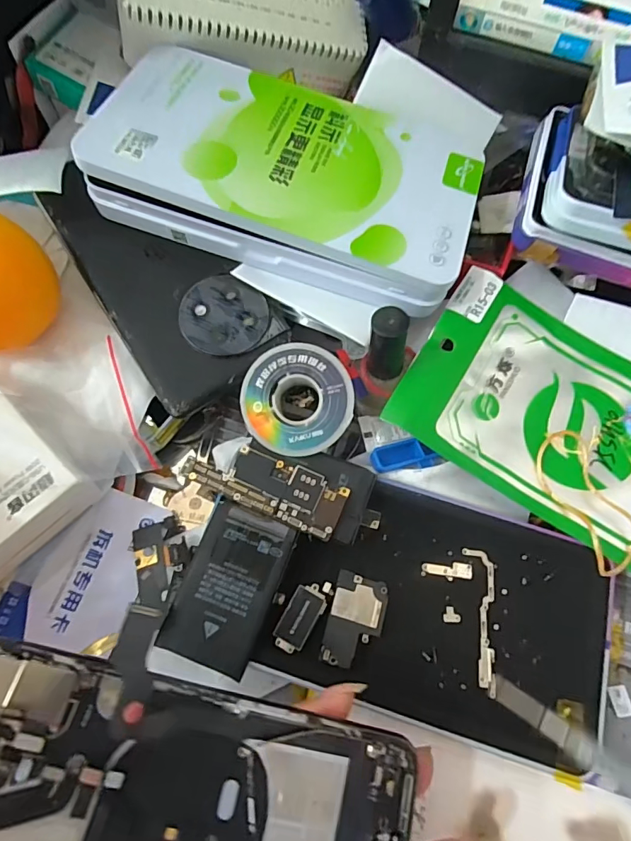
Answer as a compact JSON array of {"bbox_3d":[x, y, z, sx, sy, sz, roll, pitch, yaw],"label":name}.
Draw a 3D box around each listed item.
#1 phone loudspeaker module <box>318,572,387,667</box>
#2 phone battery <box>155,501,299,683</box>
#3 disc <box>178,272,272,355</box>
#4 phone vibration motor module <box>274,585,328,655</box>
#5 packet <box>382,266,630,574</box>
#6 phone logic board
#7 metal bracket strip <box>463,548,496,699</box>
[{"bbox_3d":[0.018,0.091,0.210,0.024,0.004,0.039,16,68,4],"label":"phone loudspeaker module"},{"bbox_3d":[-0.038,0.073,0.206,0.040,0.004,0.066,20,70,6],"label":"phone battery"},{"bbox_3d":[-0.046,-0.054,0.232,0.042,0.004,0.043,1,68,-2],"label":"disc"},{"bbox_3d":[-0.007,0.090,0.210,0.015,0.004,0.030,30,70,10],"label":"phone vibration motor module"},{"bbox_3d":[0.134,0.002,0.227,0.174,0.026,0.103,31,70,10],"label":"packet"},{"bbox_3d":[-0.023,0.030,0.220,0.076,0.006,0.026,23,69,7],"label":"phone logic board"},{"bbox_3d":[0.077,0.092,0.212,0.014,0.004,0.062,5,68,-1],"label":"metal bracket strip"}]

